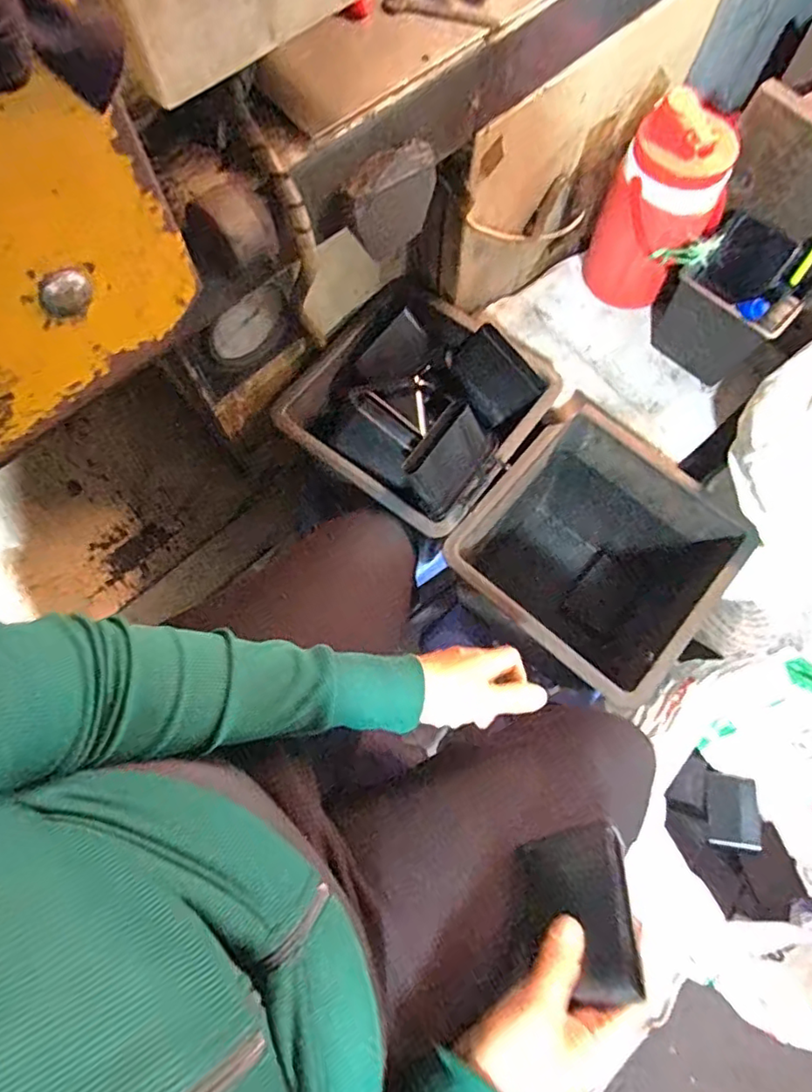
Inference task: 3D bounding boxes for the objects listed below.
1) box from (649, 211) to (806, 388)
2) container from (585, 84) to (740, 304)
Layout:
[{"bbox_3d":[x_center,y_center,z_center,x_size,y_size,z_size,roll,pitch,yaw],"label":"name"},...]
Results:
[{"bbox_3d":[0.400,-0.296,0.715,0.122,0.125,0.131,-43,77,-12],"label":"box"},{"bbox_3d":[0.305,-0.398,0.701,0.123,0.198,0.107,35,76,11],"label":"container"}]

